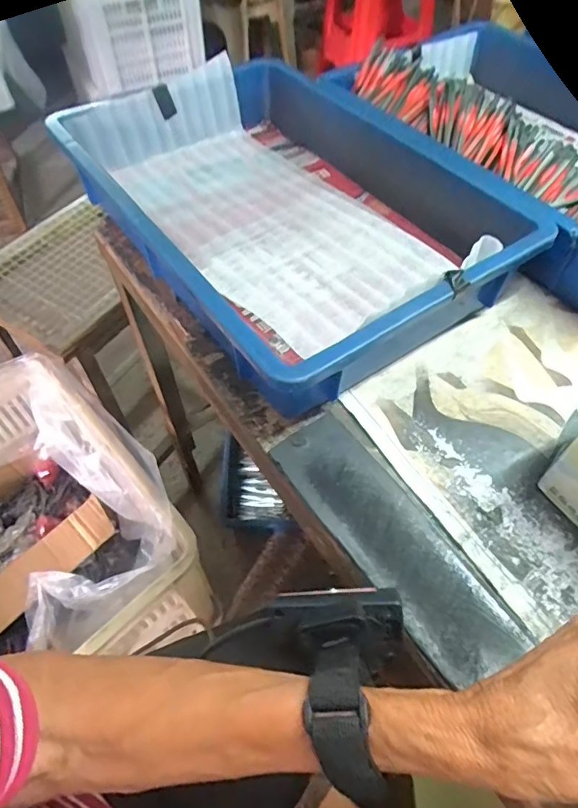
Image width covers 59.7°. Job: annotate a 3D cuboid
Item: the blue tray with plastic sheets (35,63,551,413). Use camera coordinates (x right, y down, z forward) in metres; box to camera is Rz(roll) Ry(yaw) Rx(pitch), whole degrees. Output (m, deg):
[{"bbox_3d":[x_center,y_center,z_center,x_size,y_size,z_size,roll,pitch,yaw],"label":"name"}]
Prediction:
[{"bbox_3d":[-0.012,-0.198,0.494,0.279,0.076,0.419,-30,60,-18],"label":"blue tray with plastic sheets"}]

